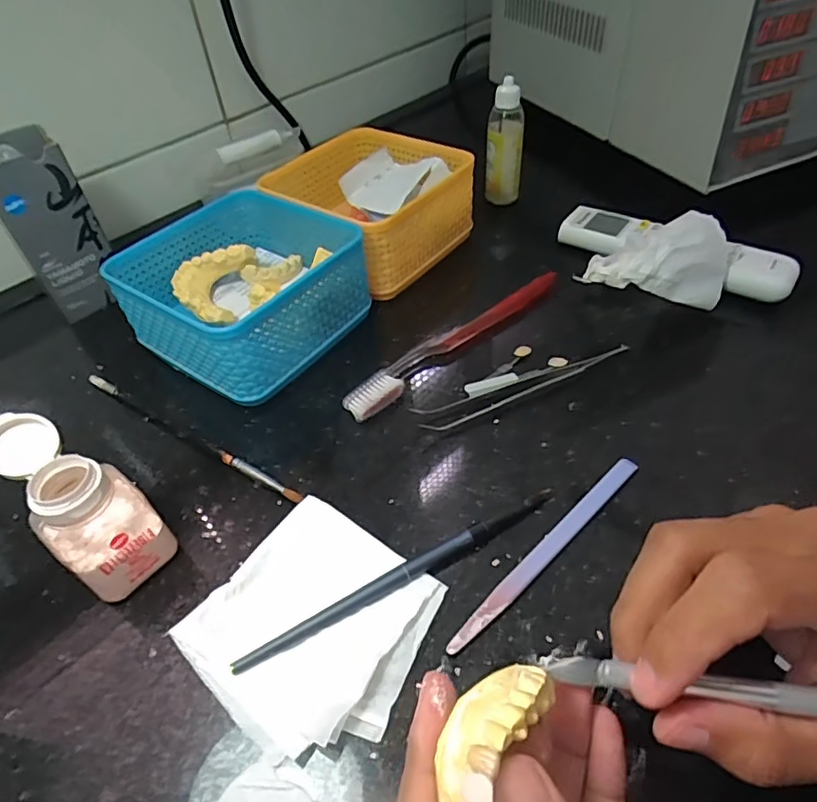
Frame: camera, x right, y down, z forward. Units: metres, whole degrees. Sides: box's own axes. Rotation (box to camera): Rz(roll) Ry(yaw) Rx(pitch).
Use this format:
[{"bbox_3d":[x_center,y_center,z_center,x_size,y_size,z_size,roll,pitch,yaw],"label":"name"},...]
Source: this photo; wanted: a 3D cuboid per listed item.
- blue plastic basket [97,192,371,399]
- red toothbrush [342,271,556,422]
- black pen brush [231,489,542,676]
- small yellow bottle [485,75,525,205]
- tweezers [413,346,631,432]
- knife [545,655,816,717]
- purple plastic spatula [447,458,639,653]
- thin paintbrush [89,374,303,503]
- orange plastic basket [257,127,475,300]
[{"bbox_3d":[-0.111,-0.079,0.379,0.129,0.062,0.131,27,55,27],"label":"blue plastic basket"},{"bbox_3d":[0.033,-0.043,0.370,0.186,0.012,0.023,-35,53,-25],"label":"red toothbrush"},{"bbox_3d":[0.000,0.080,0.258,0.165,0.006,0.010,-23,49,-16],"label":"black pen brush"},{"bbox_3d":[0.089,-0.232,0.506,0.033,0.108,0.029,3,47,8],"label":"small yellow bottle"},{"bbox_3d":[0.070,-0.012,0.338,0.140,0.009,0.021,-21,49,-14],"label":"tweezers"},{"bbox_3d":[0.108,0.086,0.160,0.128,0.004,0.008,3,49,11],"label":"knife"},{"bbox_3d":[0.068,0.070,0.266,0.136,0.004,0.010,-36,54,-25],"label":"purple plastic spatula"},{"bbox_3d":[-0.136,0.018,0.329,0.186,0.008,0.007,23,53,25],"label":"thin paintbrush"},{"bbox_3d":[-0.031,-0.159,0.442,0.135,0.058,0.127,30,56,28],"label":"orange plastic basket"}]

